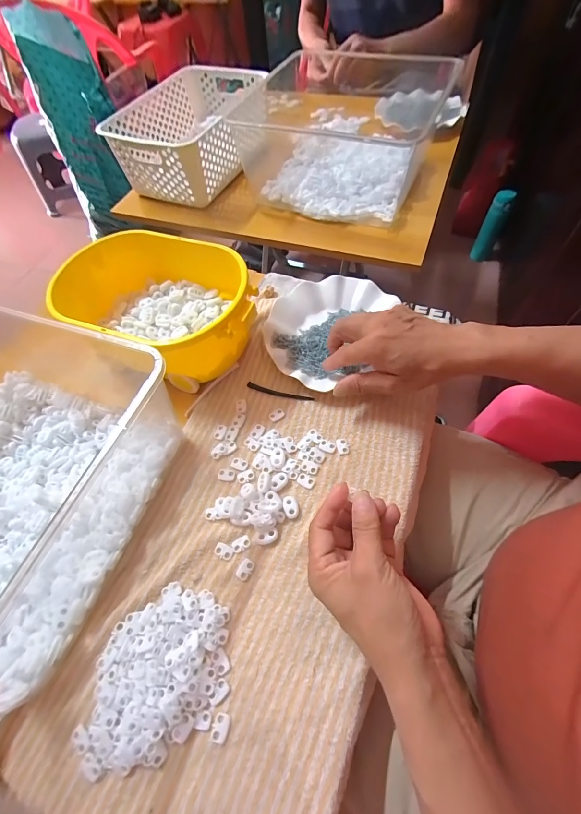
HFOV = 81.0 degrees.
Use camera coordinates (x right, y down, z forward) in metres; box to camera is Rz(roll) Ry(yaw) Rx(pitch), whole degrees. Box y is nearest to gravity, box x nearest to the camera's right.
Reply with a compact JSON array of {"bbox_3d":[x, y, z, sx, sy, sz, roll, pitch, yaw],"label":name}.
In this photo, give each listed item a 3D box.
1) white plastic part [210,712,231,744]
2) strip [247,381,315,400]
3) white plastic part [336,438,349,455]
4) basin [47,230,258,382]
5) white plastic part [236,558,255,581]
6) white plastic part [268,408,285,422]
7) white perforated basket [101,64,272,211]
[{"bbox_3d":[-0.056,0.256,0.270,0.013,0.004,0.018,13,61,8],"label":"white plastic part"},{"bbox_3d":[-0.014,-0.018,0.422,0.085,0.004,0.009,14,62,9],"label":"strip"},{"bbox_3d":[0.058,0.043,0.381,0.013,0.004,0.020,-8,61,-3],"label":"white plastic part"},{"bbox_3d":[-0.166,-0.123,0.435,0.263,0.100,0.165,16,63,13],"label":"basin"},{"bbox_3d":[-0.043,0.156,0.326,0.013,0.004,0.018,29,65,16],"label":"white plastic part"},{"bbox_3d":[-0.016,0.009,0.402,0.018,0.004,0.013,-37,66,-18],"label":"white plastic part"},{"bbox_3d":[-0.194,-0.537,0.672,0.207,0.104,0.310,14,62,13],"label":"white perforated basket"}]

